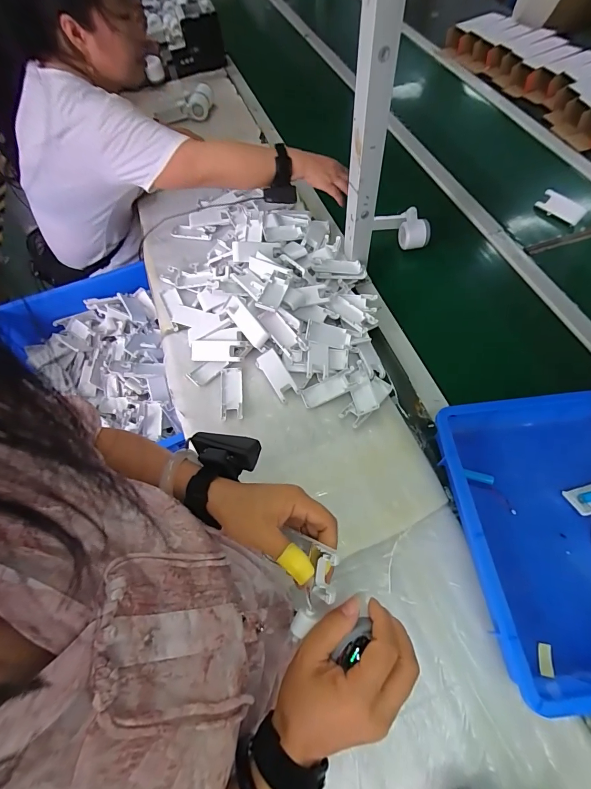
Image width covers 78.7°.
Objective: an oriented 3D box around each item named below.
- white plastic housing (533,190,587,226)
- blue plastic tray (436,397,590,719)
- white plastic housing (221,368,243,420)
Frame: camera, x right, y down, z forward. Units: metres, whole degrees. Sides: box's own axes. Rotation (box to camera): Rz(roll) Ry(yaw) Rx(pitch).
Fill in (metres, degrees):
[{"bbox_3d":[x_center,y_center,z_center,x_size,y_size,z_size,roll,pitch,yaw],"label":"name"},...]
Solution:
[{"bbox_3d":[0.627,-0.443,0.849,0.102,0.036,0.034,33,69,19],"label":"white plastic housing"},{"bbox_3d":[0.494,0.168,0.497,0.521,0.070,0.365,-6,62,0],"label":"blue plastic tray"},{"bbox_3d":[-0.117,-0.002,0.657,0.039,0.011,0.097,-5,62,1],"label":"white plastic housing"}]

